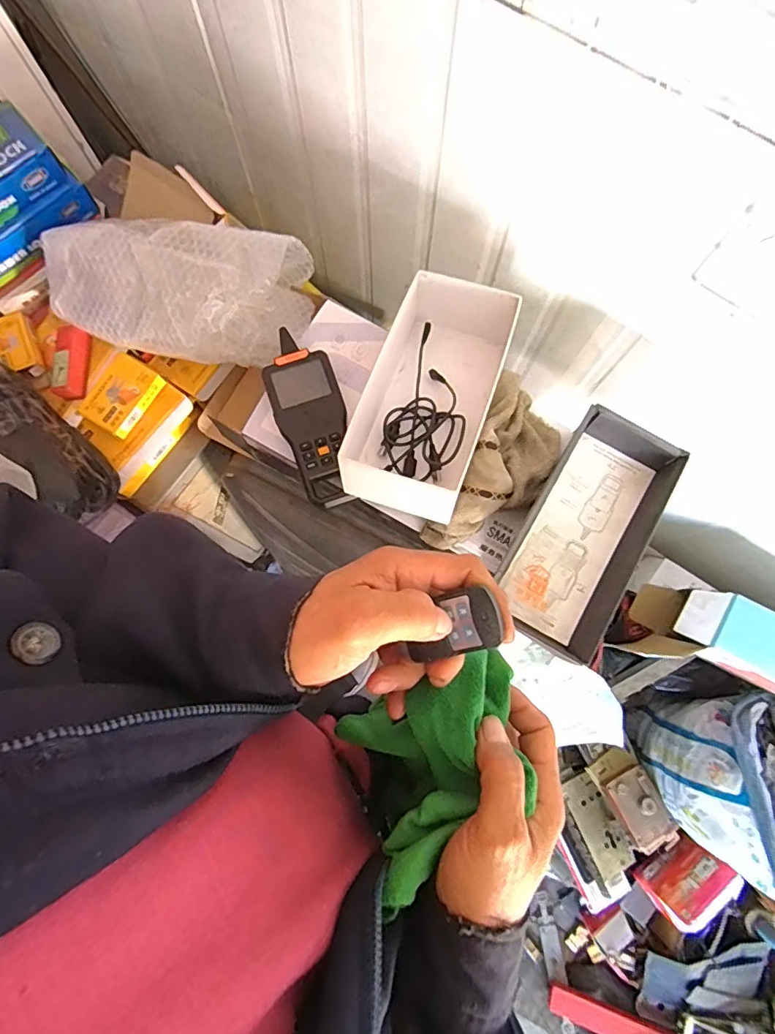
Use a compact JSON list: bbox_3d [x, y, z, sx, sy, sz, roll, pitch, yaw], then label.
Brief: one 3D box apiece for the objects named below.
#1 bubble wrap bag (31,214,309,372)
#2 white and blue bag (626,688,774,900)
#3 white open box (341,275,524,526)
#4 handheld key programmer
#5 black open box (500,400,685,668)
[{"bbox_3d":[-0.258,-0.274,0.632,0.317,0.087,0.142,7,78,1],"label":"bubble wrap bag"},{"bbox_3d":[0.639,0.459,0.951,0.232,0.392,0.260,2,78,0],"label":"white and blue bag"},{"bbox_3d":[0.046,-0.132,0.586,0.127,0.079,0.262,20,79,3],"label":"white open box"},{"bbox_3d":[-0.088,-0.116,0.610,0.077,0.032,0.211,-17,79,-4],"label":"handheld key programmer"},{"bbox_3d":[0.212,0.019,0.574,0.126,0.050,0.254,28,79,5],"label":"black open box"}]

